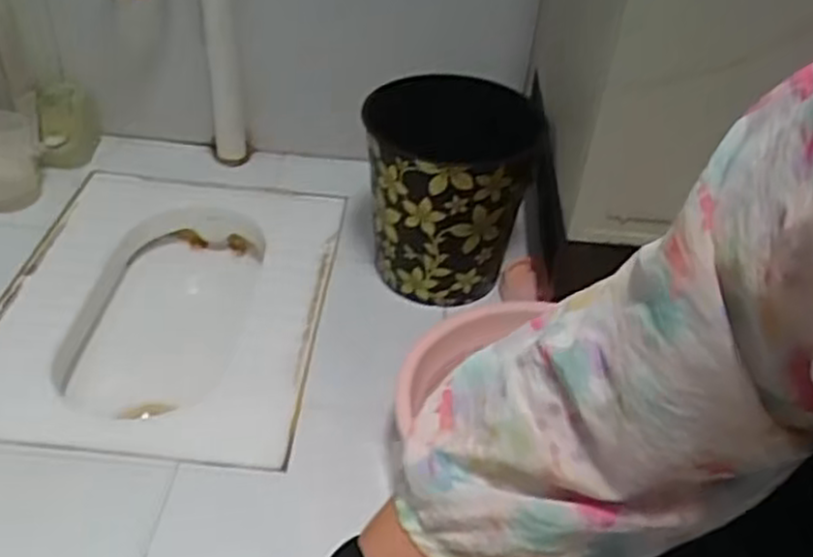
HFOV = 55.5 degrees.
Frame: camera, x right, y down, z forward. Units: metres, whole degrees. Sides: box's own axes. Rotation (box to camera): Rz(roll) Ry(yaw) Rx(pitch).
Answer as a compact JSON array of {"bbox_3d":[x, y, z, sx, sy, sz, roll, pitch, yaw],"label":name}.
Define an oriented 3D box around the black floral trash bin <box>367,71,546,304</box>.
[{"bbox_3d":[0.050,-0.126,1.097,0.216,0.257,0.265,1,39,-7],"label":"black floral trash bin"}]

